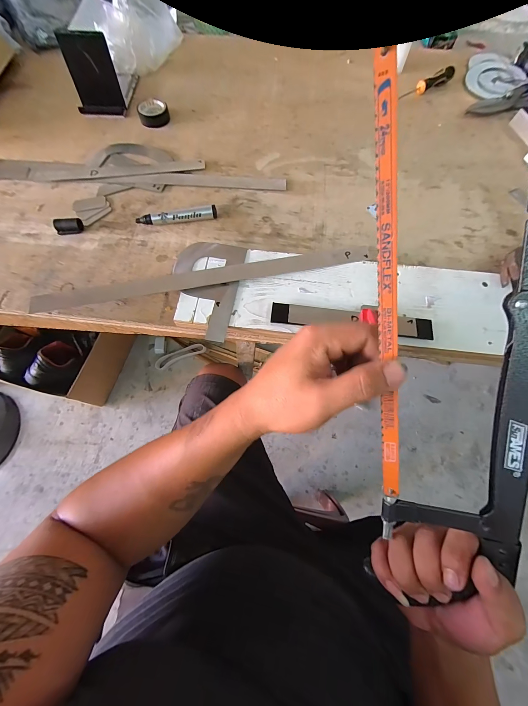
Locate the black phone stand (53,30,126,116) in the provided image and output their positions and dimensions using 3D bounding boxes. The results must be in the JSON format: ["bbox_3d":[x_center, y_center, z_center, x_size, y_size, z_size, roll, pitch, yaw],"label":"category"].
[{"bbox_3d":[-0.294,-0.474,0.469,0.080,0.093,0.050,-8,69,-4],"label":"black phone stand"}]

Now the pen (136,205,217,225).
[{"bbox_3d":[-0.129,-0.202,0.407,0.116,0.016,0.014,-8,69,-4],"label":"pen"}]

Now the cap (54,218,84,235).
[{"bbox_3d":[-0.286,-0.186,0.400,0.038,0.017,0.017,-10,69,-5],"label":"cap"}]

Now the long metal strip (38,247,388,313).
[{"bbox_3d":[-0.066,-0.102,0.362,0.449,0.007,0.034,-9,69,-4],"label":"long metal strip"}]

